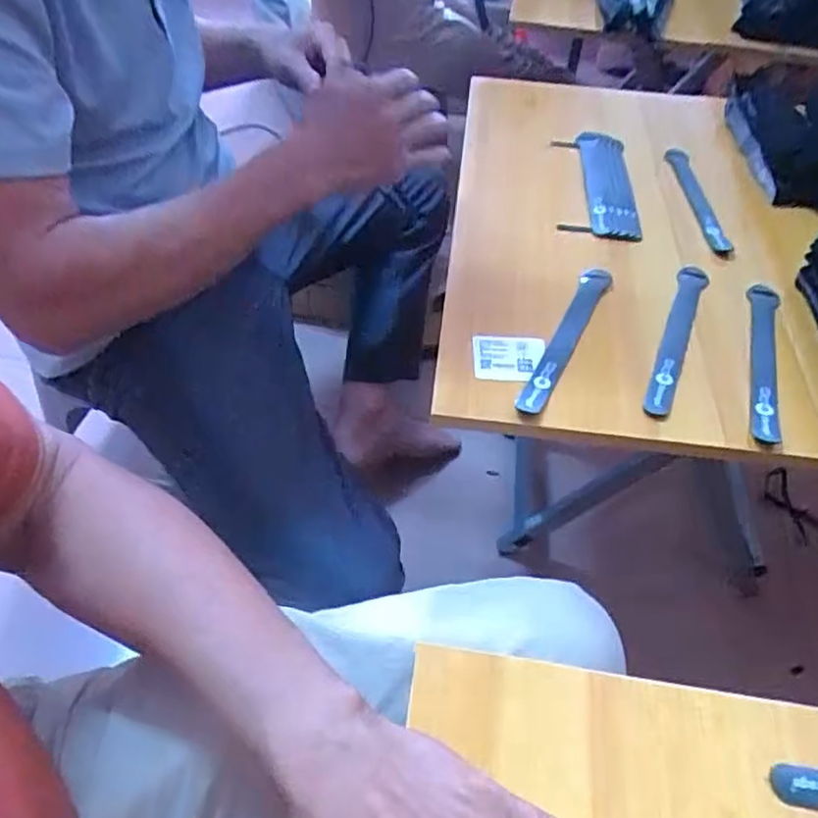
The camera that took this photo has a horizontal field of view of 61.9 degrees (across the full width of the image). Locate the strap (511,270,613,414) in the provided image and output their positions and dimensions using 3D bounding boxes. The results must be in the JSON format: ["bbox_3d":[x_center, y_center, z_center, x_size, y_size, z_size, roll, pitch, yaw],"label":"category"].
[{"bbox_3d":[0.129,-0.059,0.560,0.024,0.014,0.186,21,51,16],"label":"strap"}]

